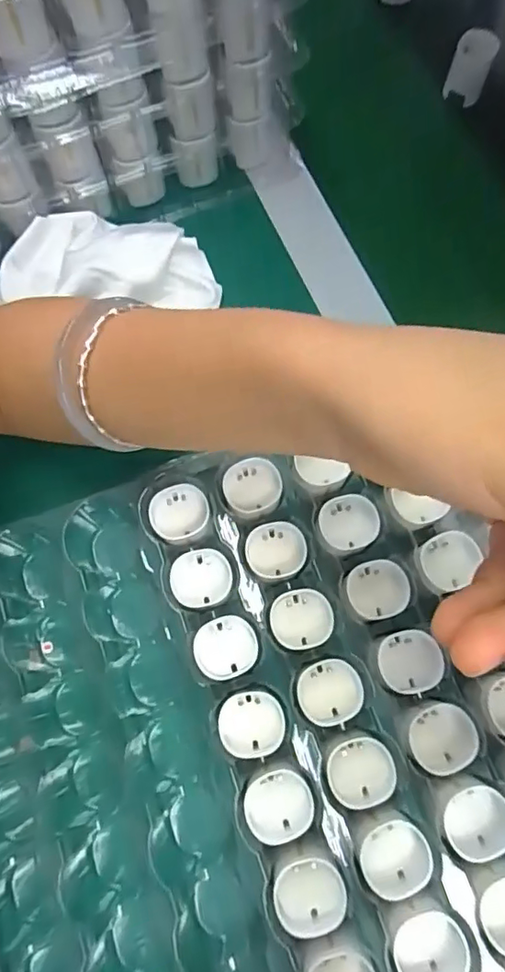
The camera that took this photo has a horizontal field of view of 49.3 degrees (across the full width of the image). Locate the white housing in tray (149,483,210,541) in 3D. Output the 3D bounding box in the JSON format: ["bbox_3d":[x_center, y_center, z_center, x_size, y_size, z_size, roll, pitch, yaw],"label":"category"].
[{"bbox_3d":[-0.038,0.014,0.290,0.030,0.014,0.029,0,74,0],"label":"white housing in tray"}]

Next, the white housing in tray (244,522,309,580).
[{"bbox_3d":[0.013,0.034,0.285,0.032,0.012,0.028,-12,74,-3],"label":"white housing in tray"}]

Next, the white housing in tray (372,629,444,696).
[{"bbox_3d":[0.076,0.086,0.271,0.029,0.016,0.029,-10,73,5],"label":"white housing in tray"}]

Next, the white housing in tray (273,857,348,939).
[{"bbox_3d":[0.025,0.179,0.242,0.030,0.015,0.027,-15,74,-4],"label":"white housing in tray"}]

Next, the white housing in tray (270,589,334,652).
[{"bbox_3d":[0.024,0.067,0.276,0.030,0.015,0.029,-12,74,-3],"label":"white housing in tray"}]

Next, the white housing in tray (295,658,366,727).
[{"bbox_3d":[0.038,0.100,0.267,0.030,0.014,0.029,-12,74,-3],"label":"white housing in tray"}]

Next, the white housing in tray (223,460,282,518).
[{"bbox_3d":[0.000,0.001,0.297,0.030,0.011,0.028,-17,75,-5],"label":"white housing in tray"}]

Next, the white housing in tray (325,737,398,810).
[{"bbox_3d":[0.050,0.134,0.257,0.029,0.016,0.029,0,74,0],"label":"white housing in tray"}]

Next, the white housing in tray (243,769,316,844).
[{"bbox_3d":[0.012,0.147,0.252,0.031,0.014,0.027,-13,74,-3],"label":"white housing in tray"}]

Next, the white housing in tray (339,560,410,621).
[{"bbox_3d":[0.062,0.053,0.280,0.033,0.014,0.028,-15,74,-4],"label":"white housing in tray"}]

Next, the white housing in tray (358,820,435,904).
[{"bbox_3d":[0.063,0.165,0.244,0.030,0.014,0.027,-10,74,-3],"label":"white housing in tray"}]

